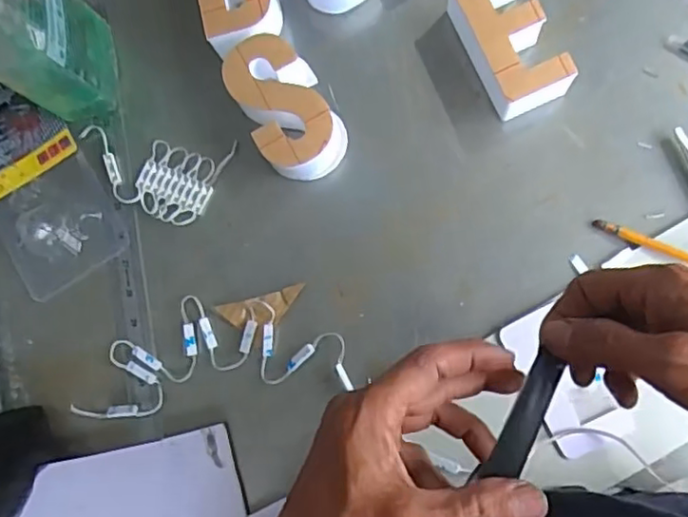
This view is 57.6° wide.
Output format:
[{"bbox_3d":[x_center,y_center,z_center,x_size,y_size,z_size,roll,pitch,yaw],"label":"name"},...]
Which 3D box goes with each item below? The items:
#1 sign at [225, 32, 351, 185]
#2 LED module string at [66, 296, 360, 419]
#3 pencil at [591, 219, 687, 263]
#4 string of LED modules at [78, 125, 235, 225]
[{"bbox_3d":[-0.046,-0.123,0.508,0.065,0.044,0.113,-28,80,2],"label":"sign"},{"bbox_3d":[-0.109,0.076,0.509,0.219,0.008,0.087,-7,82,6],"label":"LED module string"},{"bbox_3d":[0.233,-0.012,0.476,0.085,0.011,0.010,24,86,9],"label":"pencil"},{"bbox_3d":[-0.166,-0.073,0.536,0.130,0.007,0.075,13,84,8],"label":"string of LED modules"}]

